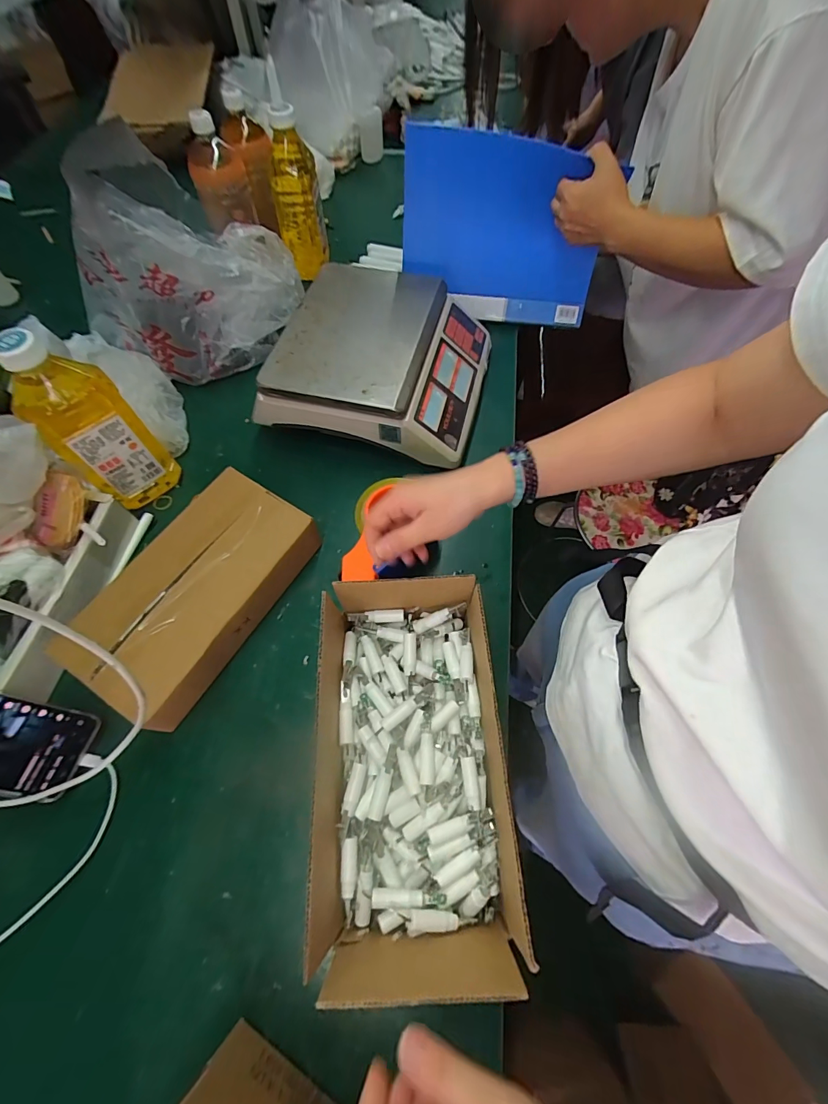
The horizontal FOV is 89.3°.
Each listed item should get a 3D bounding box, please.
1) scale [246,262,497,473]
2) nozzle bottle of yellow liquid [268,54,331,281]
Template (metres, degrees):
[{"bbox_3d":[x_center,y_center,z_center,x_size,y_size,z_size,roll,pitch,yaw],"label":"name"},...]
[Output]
[{"bbox_3d":[-0.034,-0.284,0.603,0.270,0.086,0.289,14,64,6],"label":"scale"},{"bbox_3d":[-0.194,-0.591,0.696,0.068,0.224,0.072,9,64,4],"label":"nozzle bottle of yellow liquid"}]

